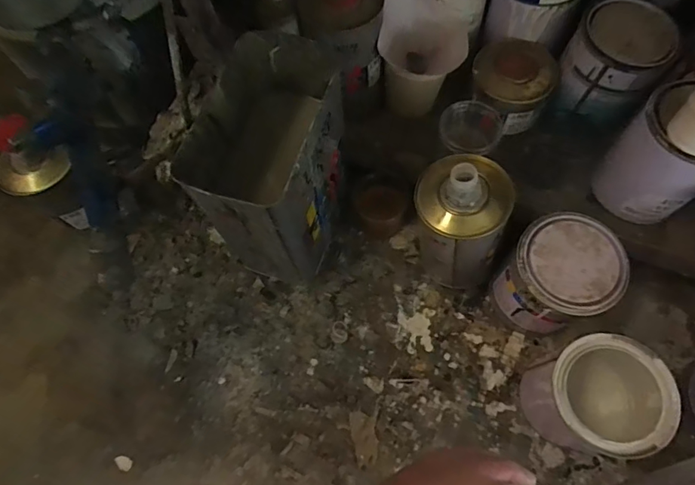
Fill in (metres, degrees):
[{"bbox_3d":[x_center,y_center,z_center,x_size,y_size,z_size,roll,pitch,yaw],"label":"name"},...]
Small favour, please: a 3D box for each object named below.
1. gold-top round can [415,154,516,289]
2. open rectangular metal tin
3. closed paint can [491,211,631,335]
[{"bbox_3d":[0.126,-0.022,0.531,0.098,0.195,0.097,-1,68,3],"label":"gold-top round can"},{"bbox_3d":[-0.074,-0.070,0.527,0.108,0.253,0.181,18,70,11],"label":"open rectangular metal tin"},{"bbox_3d":[0.230,0.045,0.523,0.100,0.140,0.104,-1,68,3],"label":"closed paint can"}]

